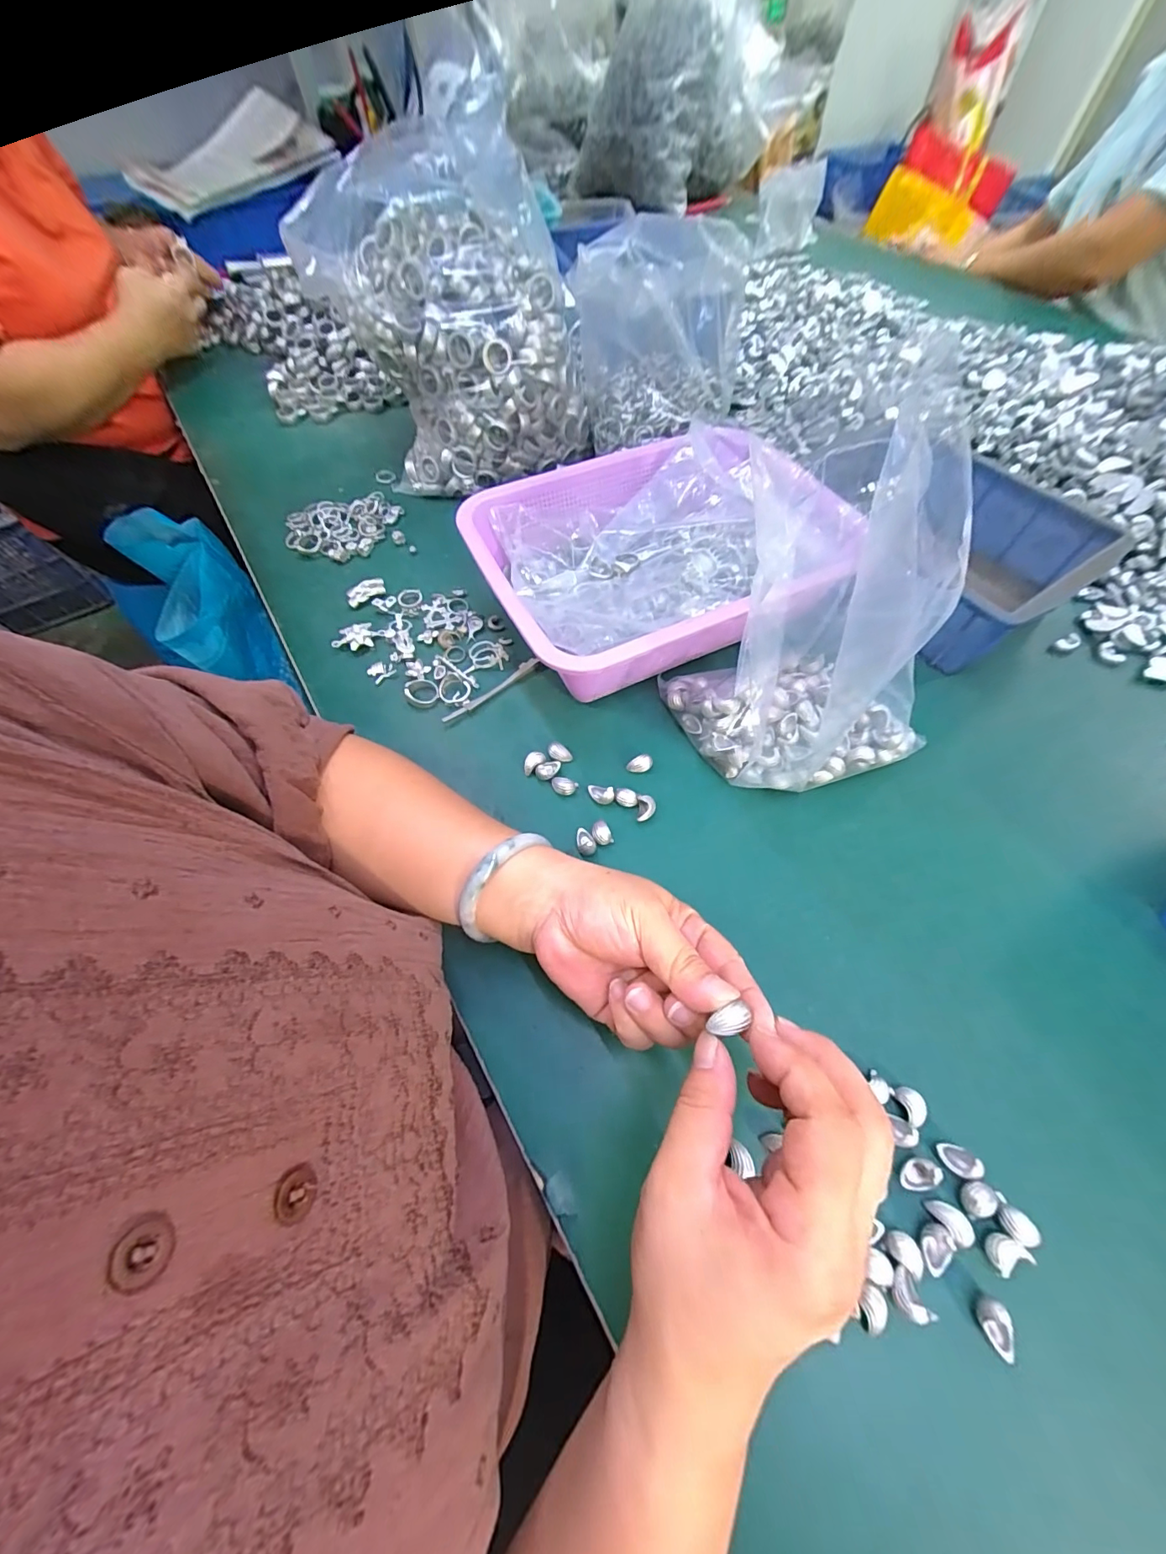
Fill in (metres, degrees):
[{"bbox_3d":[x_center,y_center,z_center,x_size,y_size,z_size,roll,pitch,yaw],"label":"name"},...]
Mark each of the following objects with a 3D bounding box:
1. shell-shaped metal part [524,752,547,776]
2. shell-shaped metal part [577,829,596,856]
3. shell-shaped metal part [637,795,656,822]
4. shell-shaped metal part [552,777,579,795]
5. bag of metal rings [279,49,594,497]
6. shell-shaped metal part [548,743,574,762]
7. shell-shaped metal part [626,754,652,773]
[{"bbox_3d":[-0.038,-0.012,0.374,0.019,0.006,0.014,-35,66,-17],"label":"shell-shaped metal part"},{"bbox_3d":[0.002,0.045,0.344,0.012,0.007,0.018,-19,62,-10],"label":"shell-shaped metal part"},{"bbox_3d":[0.046,0.024,0.355,0.013,0.013,0.017,1,60,1],"label":"shell-shaped metal part"},{"bbox_3d":[-0.014,0.007,0.364,0.019,0.010,0.013,10,61,7],"label":"shell-shaped metal part"},{"bbox_3d":[-0.132,-0.448,0.480,0.227,0.239,0.211,-24,64,-12],"label":"bag of metal rings"},{"bbox_3d":[-0.018,-0.018,0.377,0.017,0.011,0.013,36,67,19],"label":"shell-shaped metal part"},{"bbox_3d":[0.043,-0.010,0.374,0.019,0.012,0.011,-7,60,-3],"label":"shell-shaped metal part"}]

